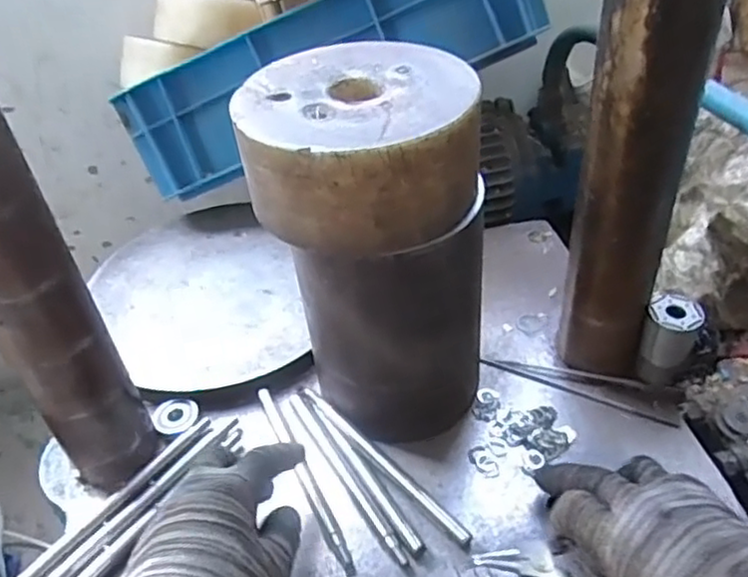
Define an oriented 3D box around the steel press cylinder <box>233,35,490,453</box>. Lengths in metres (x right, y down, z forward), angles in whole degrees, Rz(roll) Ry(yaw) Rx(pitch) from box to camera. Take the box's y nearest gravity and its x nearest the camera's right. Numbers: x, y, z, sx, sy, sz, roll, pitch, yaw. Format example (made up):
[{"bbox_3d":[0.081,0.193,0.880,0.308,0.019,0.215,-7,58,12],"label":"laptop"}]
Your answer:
[{"bbox_3d":[0.002,-0.026,0.473,0.142,0.237,0.137,-4,41,3],"label":"steel press cylinder"}]

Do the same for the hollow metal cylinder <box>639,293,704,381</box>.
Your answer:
[{"bbox_3d":[0.224,0.038,0.509,0.035,0.062,0.033,13,45,21],"label":"hollow metal cylinder"}]

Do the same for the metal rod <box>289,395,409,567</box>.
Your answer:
[{"bbox_3d":[-0.024,0.133,0.489,0.011,0.011,0.164,-25,44,-20],"label":"metal rod"}]

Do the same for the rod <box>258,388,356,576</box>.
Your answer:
[{"bbox_3d":[-0.053,0.134,0.494,0.010,0.014,0.168,-21,43,-17],"label":"rod"}]

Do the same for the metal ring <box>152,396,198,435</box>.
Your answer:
[{"bbox_3d":[-0.158,0.100,0.536,0.035,0.005,0.035,-4,41,3],"label":"metal ring"}]

